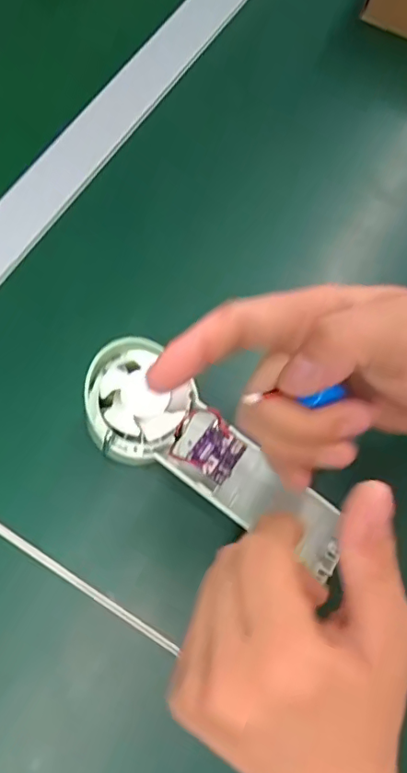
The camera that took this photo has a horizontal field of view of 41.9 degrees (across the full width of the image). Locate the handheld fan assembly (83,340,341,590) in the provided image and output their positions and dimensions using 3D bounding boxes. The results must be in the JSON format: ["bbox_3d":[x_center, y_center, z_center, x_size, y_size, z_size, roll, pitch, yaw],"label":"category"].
[{"bbox_3d":[0.006,0.042,0.302,0.169,0.023,0.056,36,73,-5],"label":"handheld fan assembly"}]

